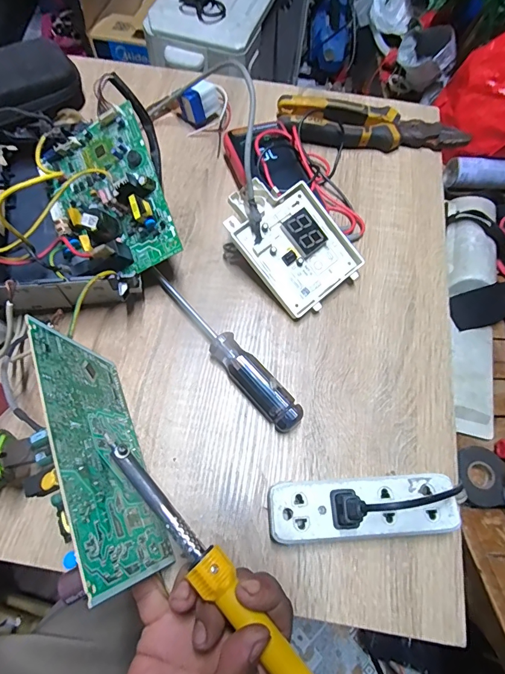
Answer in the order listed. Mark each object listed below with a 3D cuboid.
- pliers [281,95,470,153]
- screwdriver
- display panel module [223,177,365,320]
[{"bbox_3d":[0.149,-0.265,0.475,0.223,0.032,0.069,-2,67,-3],"label":"pliers"},{"bbox_3d":[-0.031,0.008,0.358,0.027,0.026,0.198,-40,74,-17],"label":"screwdriver"},{"bbox_3d":[0.041,-0.098,0.378,0.096,0.023,0.132,-39,93,-12],"label":"display panel module"}]

